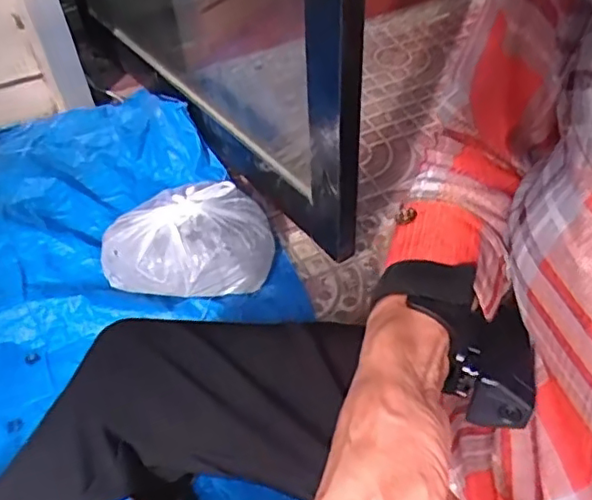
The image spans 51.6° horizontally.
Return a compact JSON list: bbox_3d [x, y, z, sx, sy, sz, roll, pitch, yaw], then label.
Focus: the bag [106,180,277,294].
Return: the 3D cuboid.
[{"bbox_3d":[-0.173,-0.027,1.005,0.265,0.090,0.218,3,47,6],"label":"bag"}]

